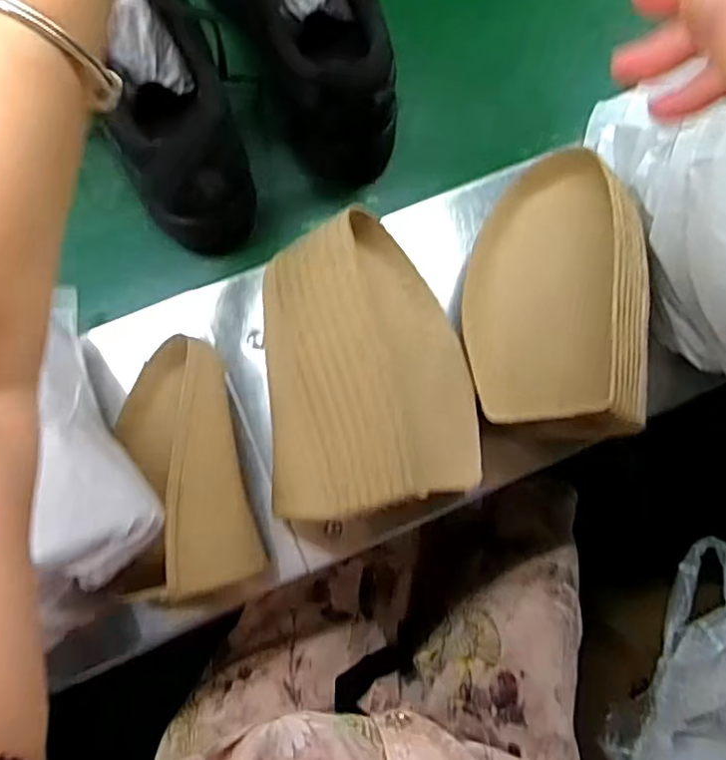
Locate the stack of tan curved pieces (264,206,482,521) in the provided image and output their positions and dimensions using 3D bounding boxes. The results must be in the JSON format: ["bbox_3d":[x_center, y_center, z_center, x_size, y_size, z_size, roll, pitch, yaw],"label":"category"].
[{"bbox_3d":[-0.007,-0.008,0.423,0.115,0.088,0.192,-3,83,-5],"label":"stack of tan curved pieces"}]

